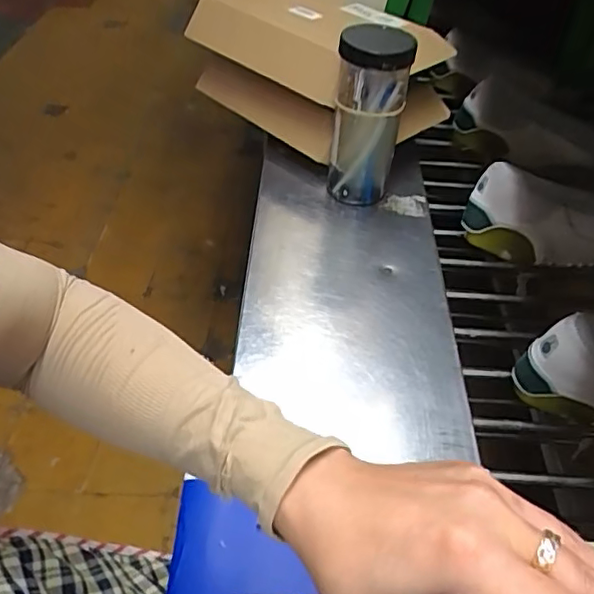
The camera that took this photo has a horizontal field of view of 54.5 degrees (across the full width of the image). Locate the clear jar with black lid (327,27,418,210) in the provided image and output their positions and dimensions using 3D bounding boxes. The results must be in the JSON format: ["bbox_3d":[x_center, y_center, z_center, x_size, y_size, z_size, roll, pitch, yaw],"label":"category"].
[{"bbox_3d":[0.085,-0.214,0.723,0.084,0.222,0.079,3,46,-3],"label":"clear jar with black lid"}]

